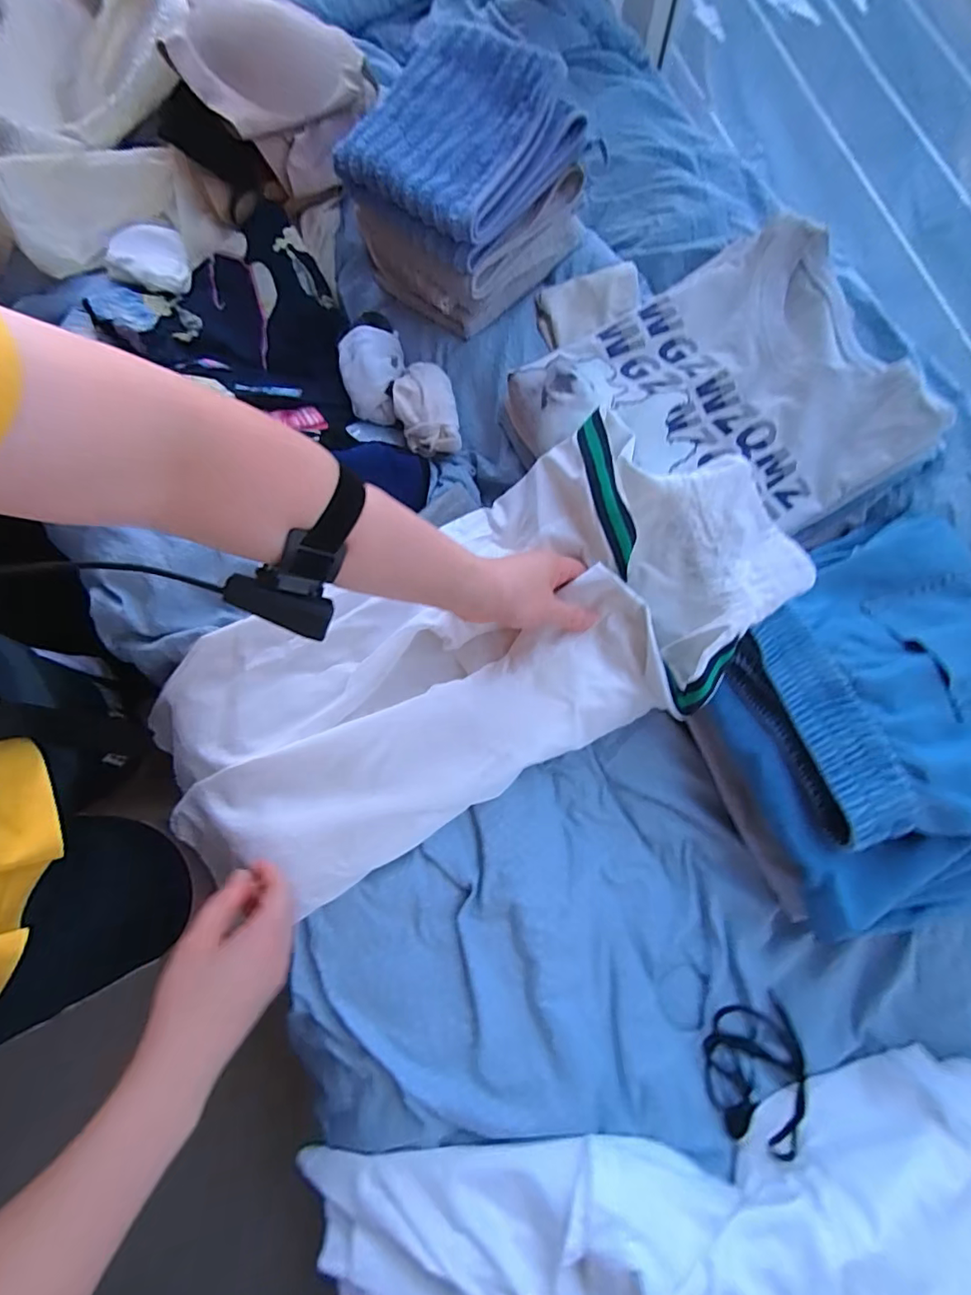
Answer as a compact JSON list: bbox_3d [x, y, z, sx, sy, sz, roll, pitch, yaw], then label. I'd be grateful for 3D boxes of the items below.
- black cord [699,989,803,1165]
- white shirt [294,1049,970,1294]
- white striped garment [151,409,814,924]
[{"bbox_3d":[0.224,0.345,0.433,0.086,0.046,0.091,-20,78,-4],"label":"black cord"},{"bbox_3d":[0.180,0.427,0.376,0.612,0.104,0.143,-10,78,-2],"label":"white shirt"},{"bbox_3d":[-0.027,0.017,0.466,0.555,0.082,0.243,-28,79,3],"label":"white striped garment"}]

